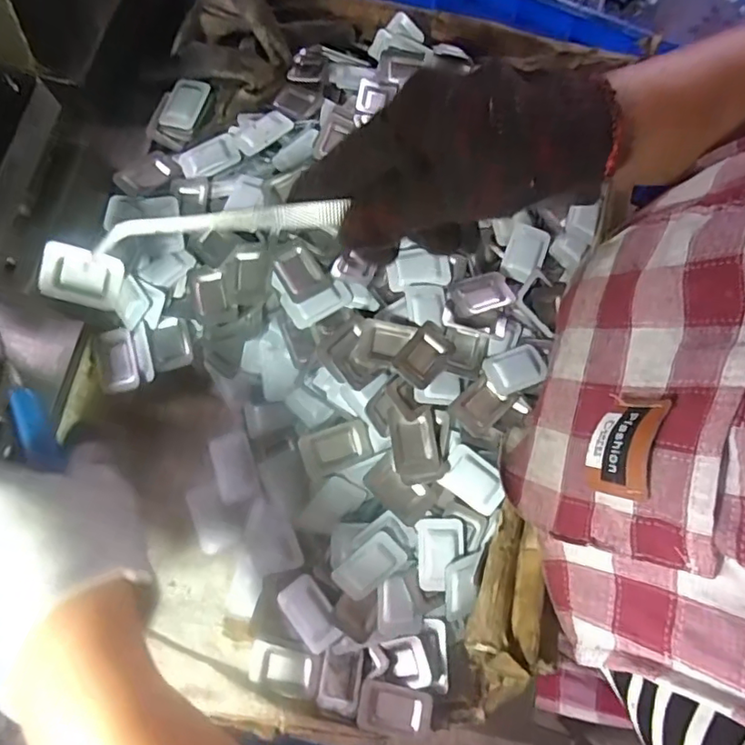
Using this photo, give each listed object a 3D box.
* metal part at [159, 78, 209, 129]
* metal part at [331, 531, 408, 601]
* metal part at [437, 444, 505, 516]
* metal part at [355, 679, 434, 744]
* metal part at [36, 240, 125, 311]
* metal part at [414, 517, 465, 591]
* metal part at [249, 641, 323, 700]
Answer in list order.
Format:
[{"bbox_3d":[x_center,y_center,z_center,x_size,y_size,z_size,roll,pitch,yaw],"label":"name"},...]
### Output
[{"bbox_3d":[-0.132,-0.188,0.391,0.025,0.004,0.038,16,76,4],"label":"metal part"},{"bbox_3d":[-0.002,0.111,0.319,0.040,0.007,0.026,-38,100,5],"label":"metal part"},{"bbox_3d":[0.060,0.063,0.331,0.038,0.007,0.026,34,78,8],"label":"metal part"},{"bbox_3d":[0.012,0.189,0.313,0.040,0.008,0.026,11,75,3],"label":"metal part"},{"bbox_3d":[-0.160,-0.053,0.308,0.040,0.005,0.030,16,92,-23],"label":"metal part"},{"bbox_3d":[0.039,0.105,0.324,0.027,0.006,0.039,-2,75,-1],"label":"metal part"},{"bbox_3d":[-0.051,0.172,0.326,0.041,0.005,0.023,15,76,4],"label":"metal part"}]

